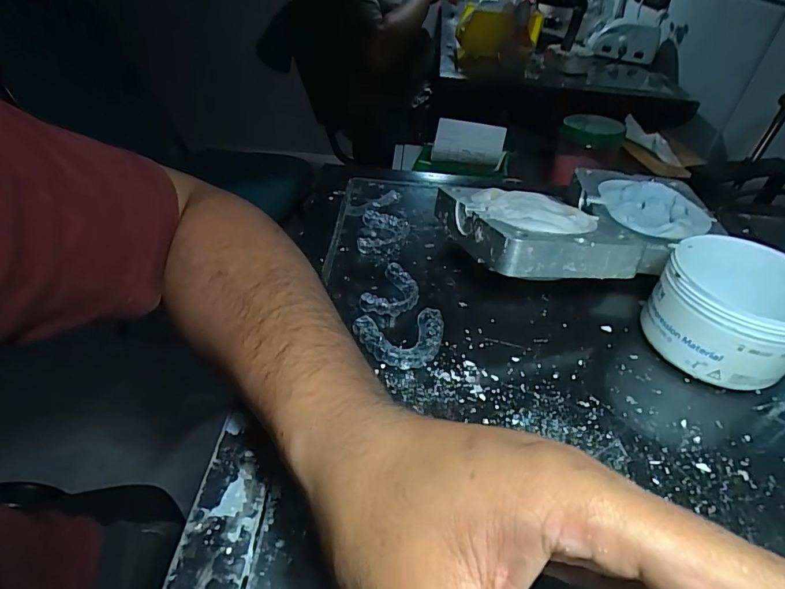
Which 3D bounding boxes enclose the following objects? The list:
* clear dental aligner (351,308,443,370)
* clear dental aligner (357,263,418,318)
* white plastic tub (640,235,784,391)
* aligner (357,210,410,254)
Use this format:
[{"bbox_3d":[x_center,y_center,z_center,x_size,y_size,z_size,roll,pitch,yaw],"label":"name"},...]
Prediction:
[{"bbox_3d":[0.006,0.029,0.300,0.059,0.011,0.043,-5,41,-11],"label":"clear dental aligner"},{"bbox_3d":[0.002,-0.001,0.334,0.032,0.011,0.051,21,43,20],"label":"clear dental aligner"},{"bbox_3d":[0.223,0.011,0.305,0.088,0.064,0.087,2,40,-2],"label":"white plastic tub"},{"bbox_3d":[-0.007,-0.055,0.402,0.042,0.007,0.058,5,40,1],"label":"aligner"}]

